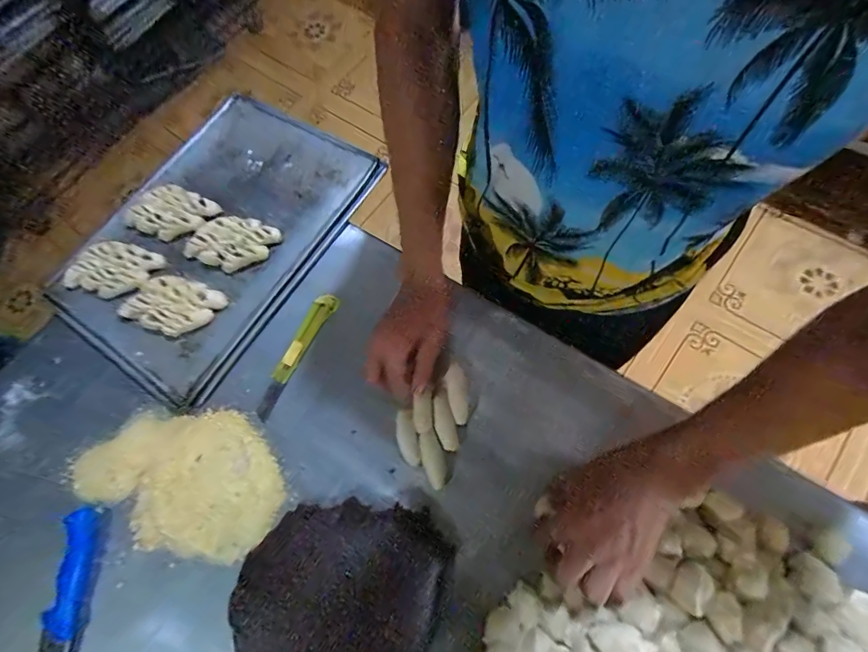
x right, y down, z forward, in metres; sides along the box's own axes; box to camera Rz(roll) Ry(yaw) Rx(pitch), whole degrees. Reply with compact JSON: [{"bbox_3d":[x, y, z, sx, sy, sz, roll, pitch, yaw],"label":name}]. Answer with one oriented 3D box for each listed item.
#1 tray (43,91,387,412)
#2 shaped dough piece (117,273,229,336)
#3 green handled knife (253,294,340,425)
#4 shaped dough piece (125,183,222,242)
[{"bbox_3d":[-0.334,-0.152,0.599,0.330,0.023,0.449,30,76,16],"label":"tray"},{"bbox_3d":[-0.370,-0.032,0.557,0.137,0.023,0.079,16,73,12],"label":"shaped dough piece"},{"bbox_3d":[-0.192,0.036,0.545,0.029,0.011,0.187,25,75,14],"label":"green handled knife"},{"bbox_3d":[-0.407,-0.177,0.613,0.121,0.015,0.087,22,74,13],"label":"shaped dough piece"}]

